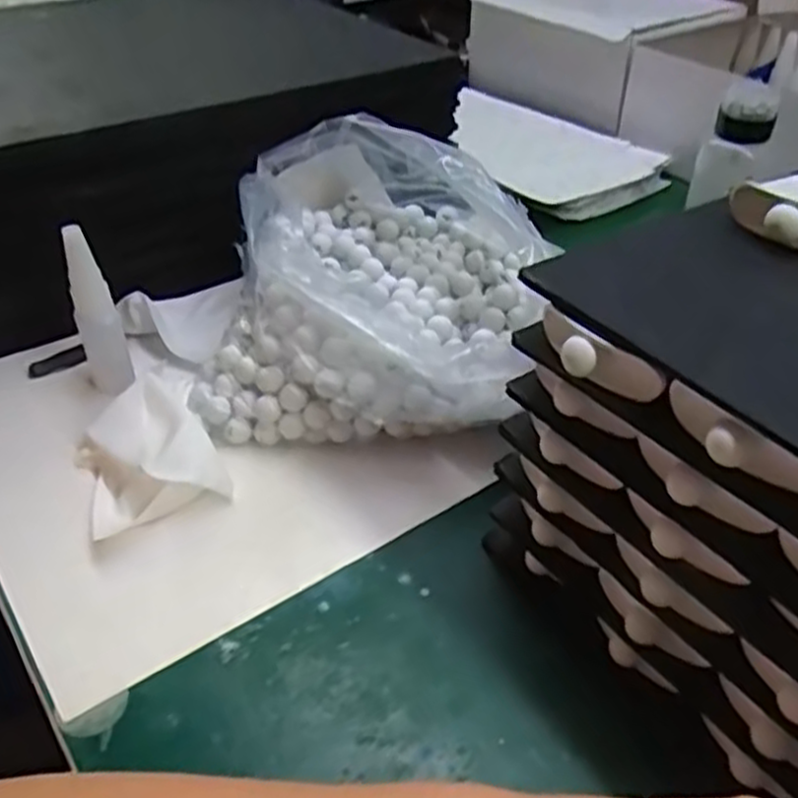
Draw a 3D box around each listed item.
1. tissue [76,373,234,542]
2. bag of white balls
[{"bbox_3d":[-0.142,0.026,0.437,0.068,0.025,0.093,-18,42,-23],"label":"tissue"},{"bbox_3d":[-0.017,-0.084,0.505,0.186,0.107,0.224,3,38,2],"label":"bag of white balls"}]

